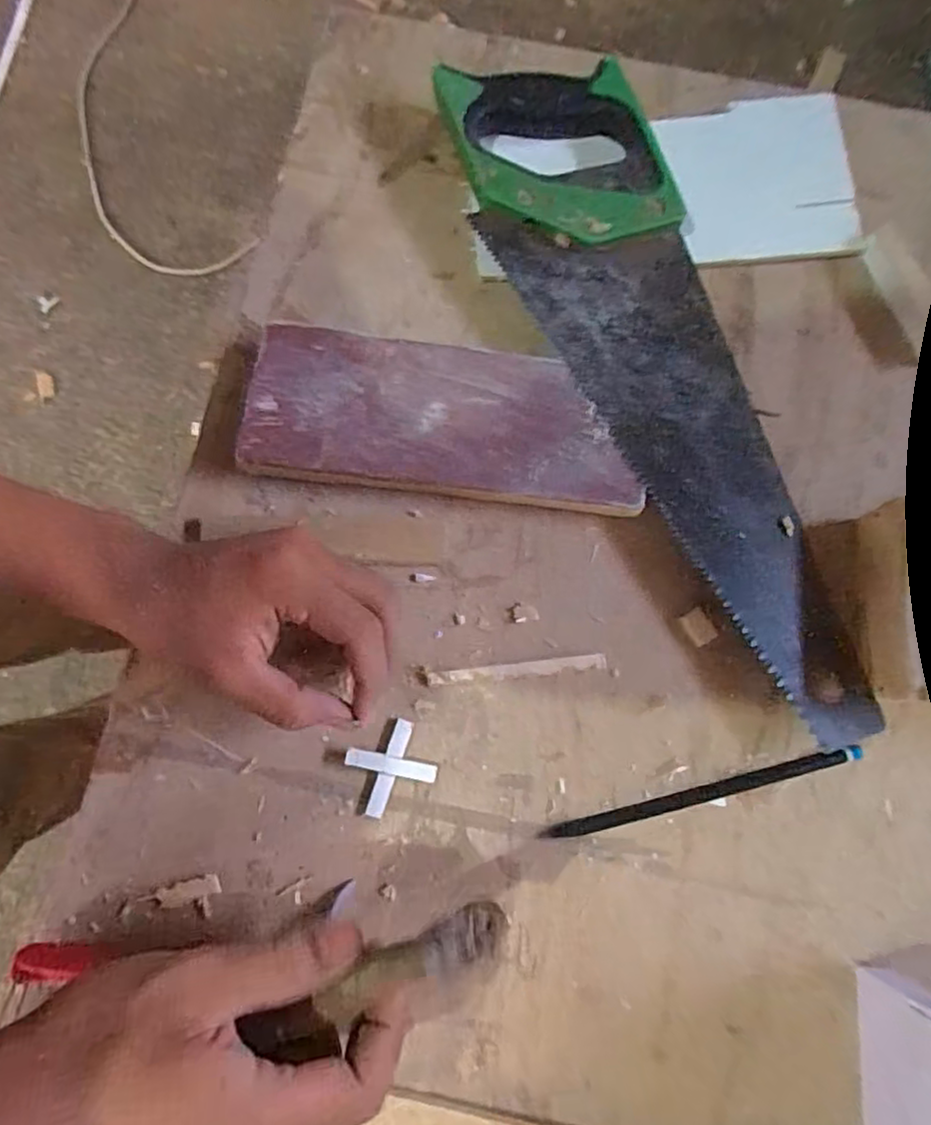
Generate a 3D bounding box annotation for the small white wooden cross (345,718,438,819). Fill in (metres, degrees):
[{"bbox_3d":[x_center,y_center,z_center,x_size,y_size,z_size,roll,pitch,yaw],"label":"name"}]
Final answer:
[{"bbox_3d":[-0.040,0.108,0.332,0.040,0.008,0.036,-30,81,-6],"label":"small white wooden cross"}]

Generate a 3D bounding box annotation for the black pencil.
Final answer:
[{"bbox_3d":[0.125,0.121,0.330,0.167,0.008,0.009,-14,80,-3],"label":"black pencil"}]

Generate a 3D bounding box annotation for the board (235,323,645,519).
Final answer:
[{"bbox_3d":[-0.012,-0.079,0.357,0.214,0.021,0.084,7,79,1],"label":"board"}]

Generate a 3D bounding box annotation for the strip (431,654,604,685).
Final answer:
[{"bbox_3d":[0.028,0.058,0.341,0.096,0.004,0.008,-6,80,-2],"label":"strip"}]

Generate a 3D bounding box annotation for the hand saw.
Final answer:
[{"bbox_3d":[0.112,-0.103,0.356,0.104,0.029,0.414,-22,80,-5],"label":"hand saw"}]

